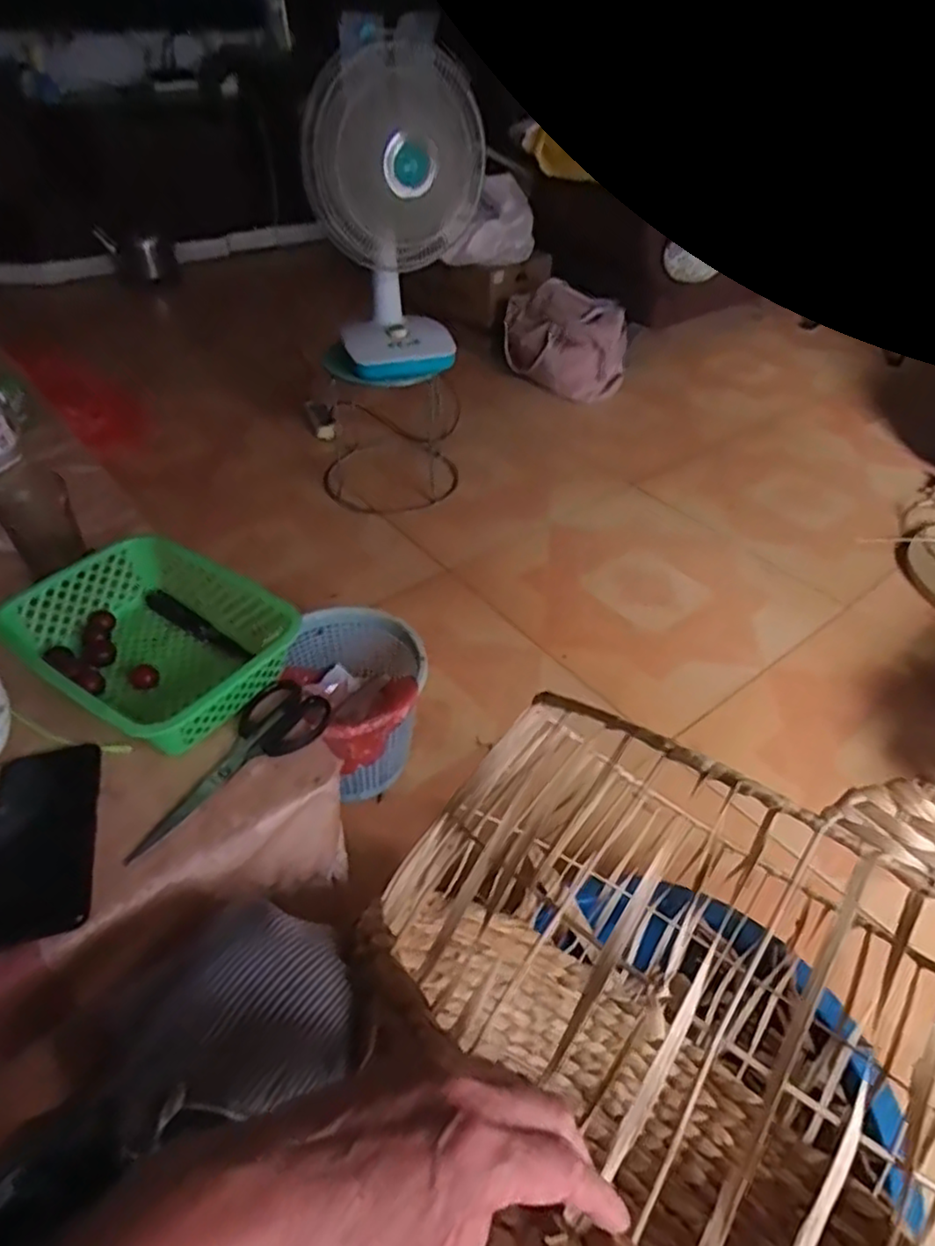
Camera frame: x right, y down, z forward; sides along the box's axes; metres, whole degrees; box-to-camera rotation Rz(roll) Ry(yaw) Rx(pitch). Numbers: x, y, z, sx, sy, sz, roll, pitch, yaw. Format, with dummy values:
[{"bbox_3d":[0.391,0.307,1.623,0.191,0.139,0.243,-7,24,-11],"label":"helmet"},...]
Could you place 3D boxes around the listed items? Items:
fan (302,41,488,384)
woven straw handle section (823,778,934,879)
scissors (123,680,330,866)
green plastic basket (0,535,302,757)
[{"bbox_3d":[-0.140,-0.789,1.379,0.348,0.580,0.250,-13,45,-15],"label":"fan"},{"bbox_3d":[0.239,0.107,0.353,0.091,0.012,0.042,26,89,14],"label":"woven straw handle section"},{"bbox_3d":[-0.204,0.116,0.584,0.067,0.009,0.196,29,50,26],"label":"scissors"},{"bbox_3d":[-0.289,0.015,0.652,0.246,0.064,0.187,28,49,25],"label":"green plastic basket"}]

